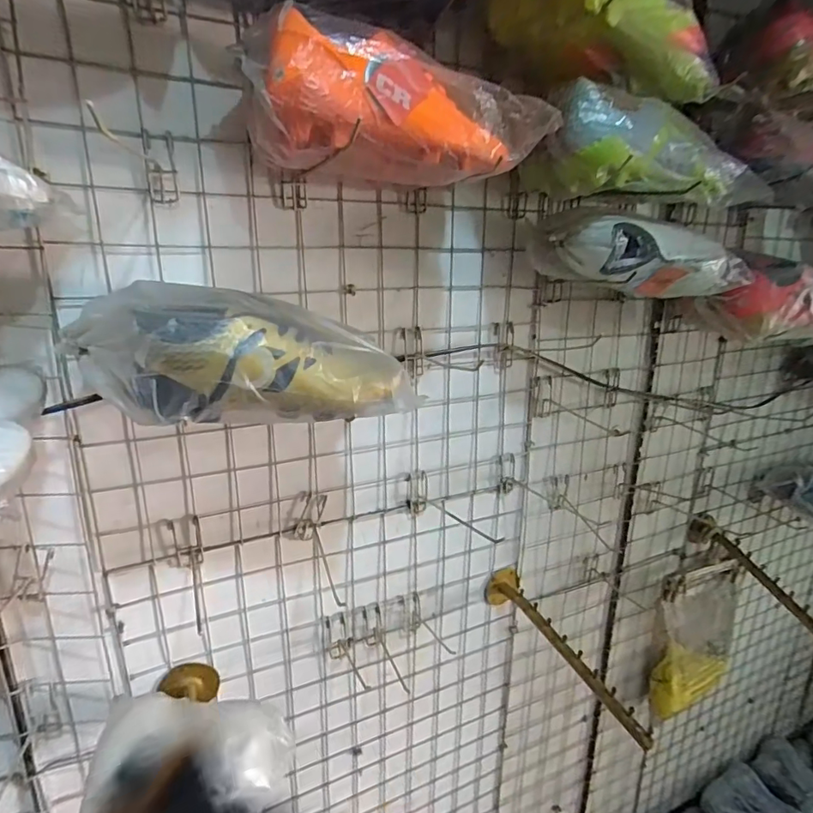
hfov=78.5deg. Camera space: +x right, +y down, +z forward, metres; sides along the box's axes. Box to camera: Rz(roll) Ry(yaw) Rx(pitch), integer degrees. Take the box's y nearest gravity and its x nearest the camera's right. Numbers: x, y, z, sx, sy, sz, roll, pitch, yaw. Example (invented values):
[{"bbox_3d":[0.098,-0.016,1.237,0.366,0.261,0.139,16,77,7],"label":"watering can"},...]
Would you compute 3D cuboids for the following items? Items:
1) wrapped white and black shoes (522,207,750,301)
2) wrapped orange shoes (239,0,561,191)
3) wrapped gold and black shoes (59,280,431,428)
[{"bbox_3d":[0.293,-0.192,0.630,0.235,0.084,0.138,-7,18,-28],"label":"wrapped white and black shoes"},{"bbox_3d":[-0.015,-0.268,0.462,0.247,0.109,0.141,-4,17,-16],"label":"wrapped orange shoes"},{"bbox_3d":[-0.142,-0.051,0.460,0.273,0.106,0.112,-4,17,-17],"label":"wrapped gold and black shoes"}]

